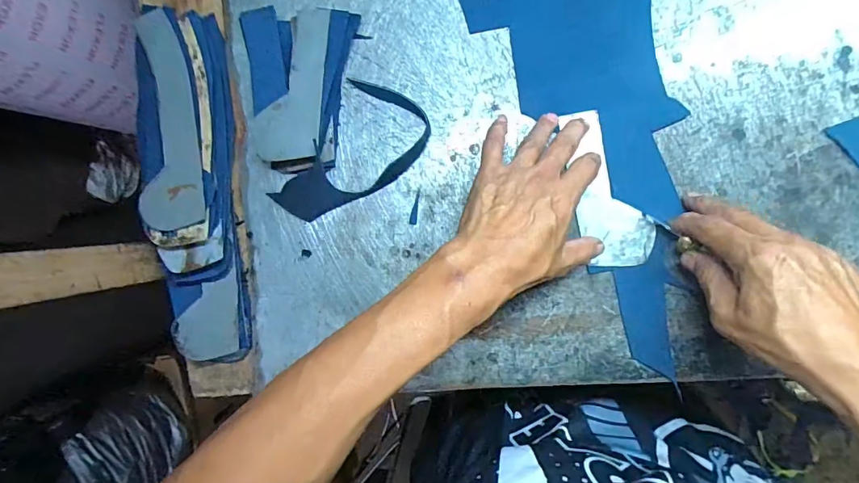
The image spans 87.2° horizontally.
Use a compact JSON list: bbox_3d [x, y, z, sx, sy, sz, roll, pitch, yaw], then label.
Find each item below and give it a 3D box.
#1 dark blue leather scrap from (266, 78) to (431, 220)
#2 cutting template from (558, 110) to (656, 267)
[{"bbox_3d":[-0.070,-0.073,0.408,0.088,0.018,0.147,37,96,4],"label":"dark blue leather scrap"},{"bbox_3d":[0.152,-0.045,0.381,0.057,0.006,0.133,-10,91,12],"label":"cutting template"}]

